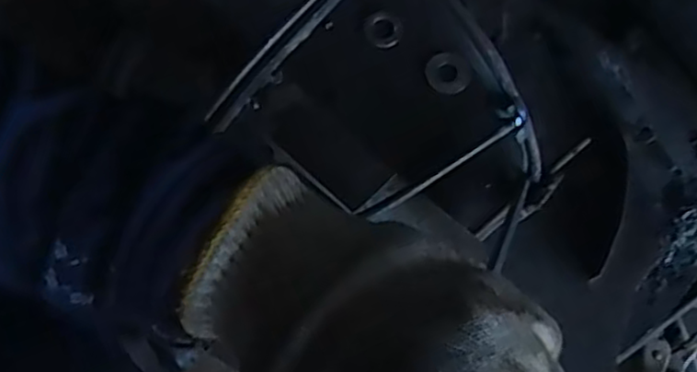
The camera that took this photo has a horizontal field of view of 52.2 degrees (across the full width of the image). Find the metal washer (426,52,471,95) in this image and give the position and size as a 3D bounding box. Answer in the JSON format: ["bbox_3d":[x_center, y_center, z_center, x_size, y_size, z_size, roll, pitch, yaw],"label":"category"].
[{"bbox_3d":[0.061,-0.069,0.436,0.026,0.005,0.028,0,78,-1],"label":"metal washer"}]

